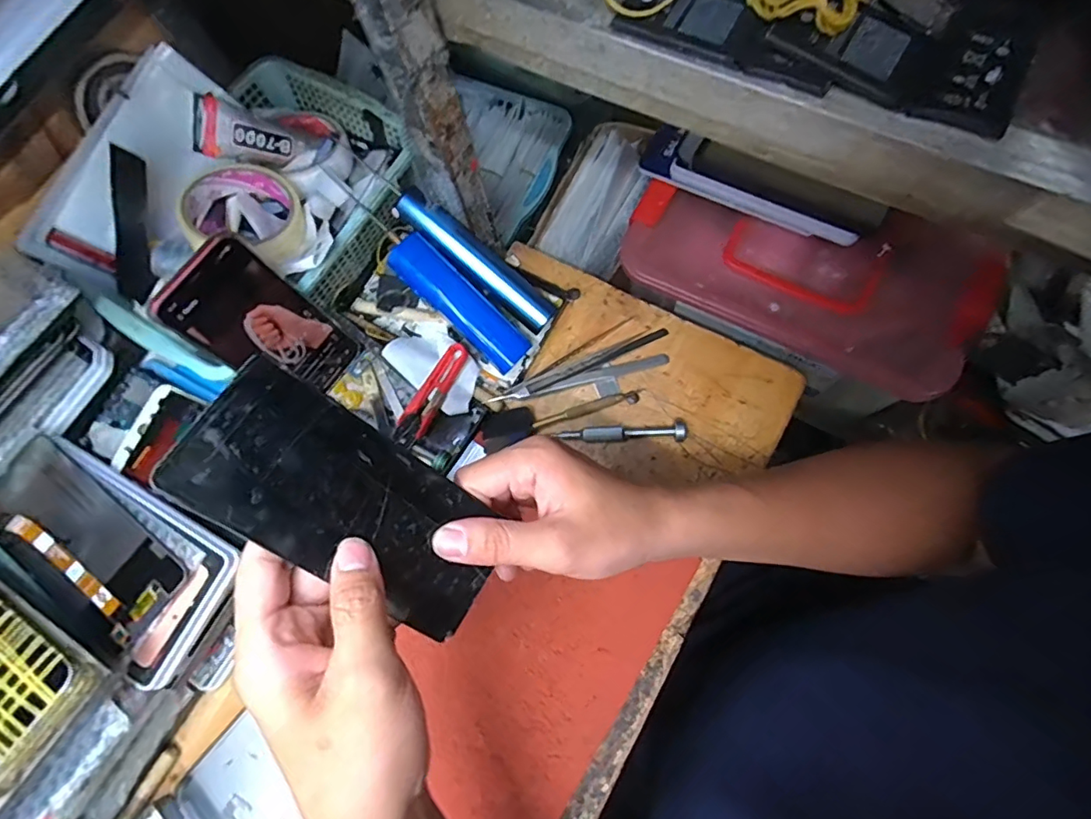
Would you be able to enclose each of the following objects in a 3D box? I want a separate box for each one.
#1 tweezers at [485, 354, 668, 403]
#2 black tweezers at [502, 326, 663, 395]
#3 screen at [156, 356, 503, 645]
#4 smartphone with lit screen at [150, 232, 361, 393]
[{"bbox_3d":[0.030,-0.024,0.455,0.152,0.011,0.013,-15,74,0],"label":"tweezers"},{"bbox_3d":[0.037,-0.040,0.451,0.139,0.009,0.013,-26,74,-3],"label":"black tweezers"},{"bbox_3d":[-0.091,0.047,0.261,0.155,0.004,0.070,39,71,-22],"label":"screen"},{"bbox_3d":[-0.207,-0.059,0.405,0.008,0.150,0.074,29,76,29],"label":"smartphone with lit screen"}]

